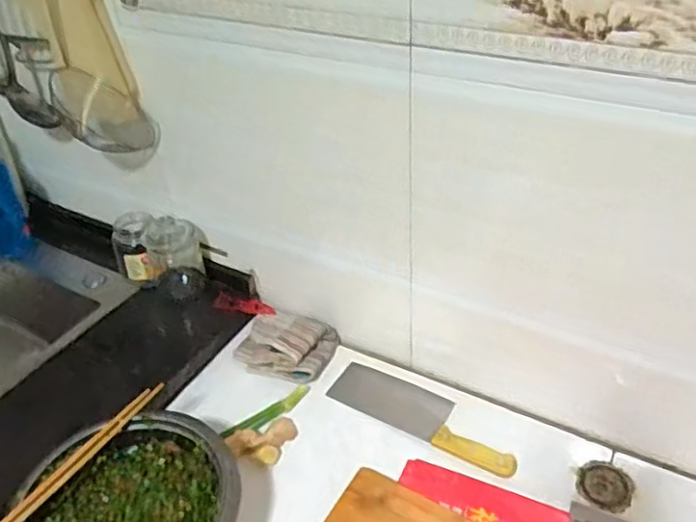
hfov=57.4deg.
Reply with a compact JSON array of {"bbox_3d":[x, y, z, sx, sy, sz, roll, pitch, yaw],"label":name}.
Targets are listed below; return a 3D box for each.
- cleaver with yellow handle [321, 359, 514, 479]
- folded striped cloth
[{"bbox_3d":[0.110,0.216,0.918,0.287,0.022,0.093,20,44,28],"label":"cleaver with yellow handle"},{"bbox_3d":[-0.103,0.131,1.012,0.153,0.055,0.108,14,42,22],"label":"folded striped cloth"}]

